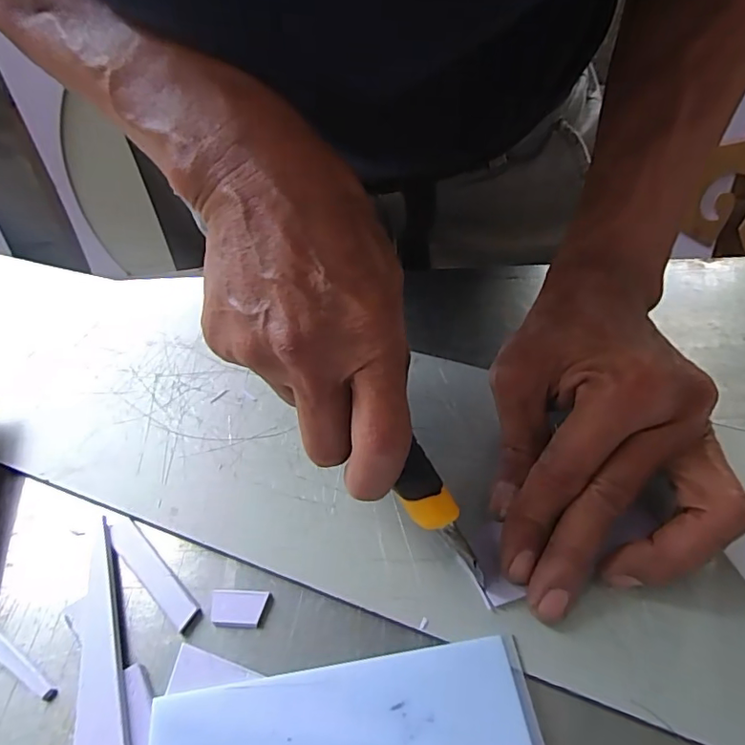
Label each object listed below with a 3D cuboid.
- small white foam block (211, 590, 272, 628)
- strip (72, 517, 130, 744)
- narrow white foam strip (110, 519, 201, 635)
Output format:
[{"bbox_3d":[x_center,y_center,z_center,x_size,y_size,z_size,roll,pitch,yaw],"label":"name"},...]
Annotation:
[{"bbox_3d":[-0.055,0.098,0.222,0.024,0.004,0.014,-3,51,5],"label":"small white foam block"},{"bbox_3d":[-0.111,0.108,0.216,0.018,0.005,0.099,-21,51,-9],"label":"strip"},{"bbox_3d":[-0.097,0.087,0.234,0.062,0.004,0.011,35,63,30],"label":"narrow white foam strip"}]

